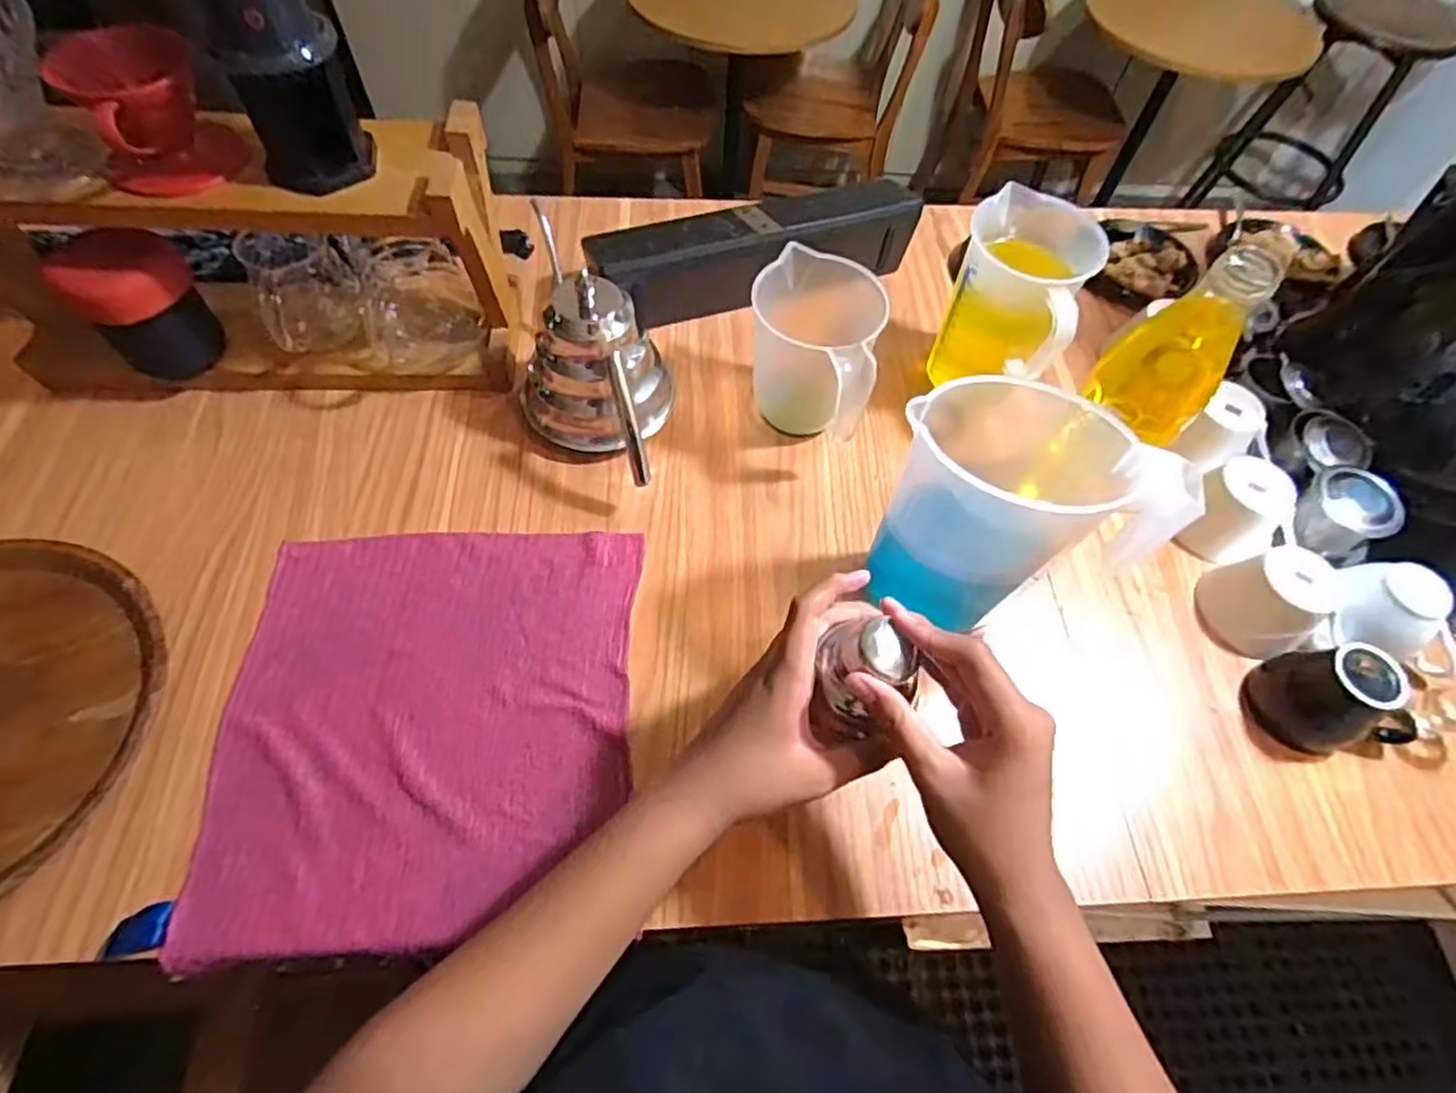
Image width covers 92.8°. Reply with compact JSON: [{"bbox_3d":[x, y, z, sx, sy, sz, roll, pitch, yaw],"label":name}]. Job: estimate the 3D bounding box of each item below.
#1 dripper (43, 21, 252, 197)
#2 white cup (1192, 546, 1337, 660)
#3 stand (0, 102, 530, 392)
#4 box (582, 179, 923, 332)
[{"bbox_3d":[-0.416,-0.313,0.501,0.089,0.084,0.094,-33,67,-20],"label":"dripper"},{"bbox_3d":[0.465,0.045,0.589,0.085,0.065,0.083,2,60,-3],"label":"white cup"},{"bbox_3d":[-0.417,-0.253,0.614,0.419,0.214,0.179,1,60,-3],"label":"stand"},{"bbox_3d":[0.033,-0.321,0.746,0.351,0.073,0.085,-19,63,-14],"label":"box"}]

